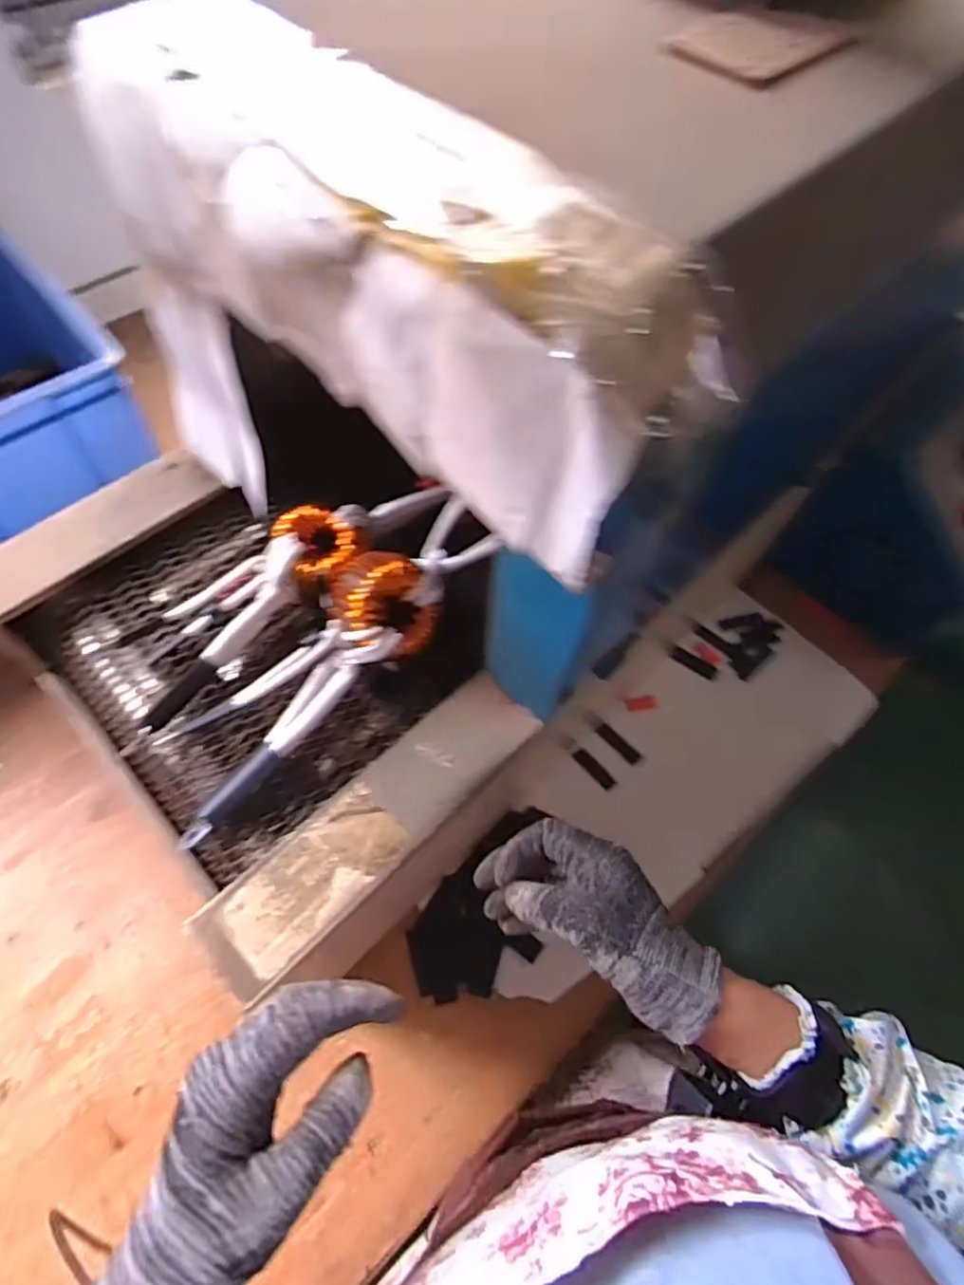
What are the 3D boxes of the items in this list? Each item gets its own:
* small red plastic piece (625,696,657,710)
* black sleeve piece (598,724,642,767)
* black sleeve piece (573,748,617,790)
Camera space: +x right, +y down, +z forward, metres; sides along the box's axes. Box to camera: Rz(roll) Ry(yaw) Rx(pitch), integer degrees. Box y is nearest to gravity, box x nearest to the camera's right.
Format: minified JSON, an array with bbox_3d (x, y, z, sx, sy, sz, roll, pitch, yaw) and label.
[{"bbox_3d":[0.188,0.072,0.746,0.035,0.006,0.016,-9,79,14],"label":"small red plastic piece"},{"bbox_3d":[0.160,0.119,0.740,0.060,0.005,0.015,42,87,16],"label":"black sleeve piece"},{"bbox_3d":[0.130,0.145,0.727,0.018,0.006,0.056,-37,69,-21],"label":"black sleeve piece"}]

